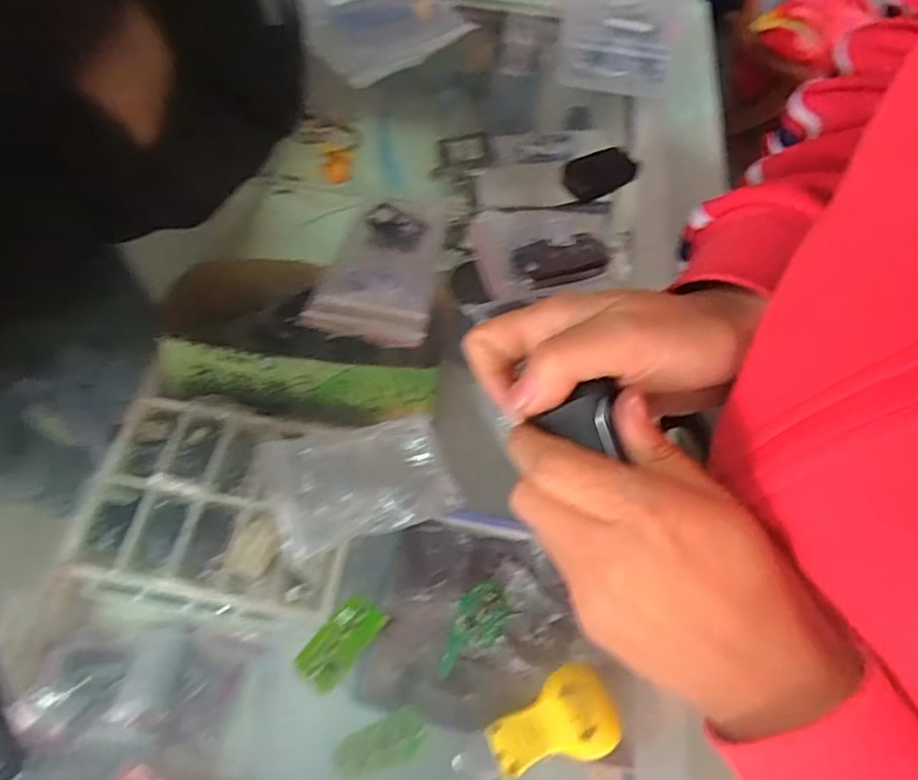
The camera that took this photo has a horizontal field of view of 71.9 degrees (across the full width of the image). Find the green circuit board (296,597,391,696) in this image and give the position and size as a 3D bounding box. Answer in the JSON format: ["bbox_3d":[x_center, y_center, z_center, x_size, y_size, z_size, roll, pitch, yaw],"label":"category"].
[{"bbox_3d":[-0.056,0.119,0.300,0.022,0.005,0.044,36,63,17],"label":"green circuit board"}]

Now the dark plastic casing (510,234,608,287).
[{"bbox_3d":[0.068,-0.087,0.421,0.064,0.013,0.033,-12,60,-10],"label":"dark plastic casing"}]

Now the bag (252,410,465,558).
[{"bbox_3d":[-0.053,0.046,0.336,0.094,0.015,0.061,-12,60,-11],"label":"bag"}]

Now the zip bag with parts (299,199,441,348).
[{"bbox_3d":[-0.051,-0.080,0.415,0.074,0.024,0.101,12,59,4],"label":"zip bag with parts"}]

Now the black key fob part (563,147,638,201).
[{"bbox_3d":[0.102,-0.161,0.473,0.054,0.019,0.030,-20,62,-15],"label":"black key fob part"}]

